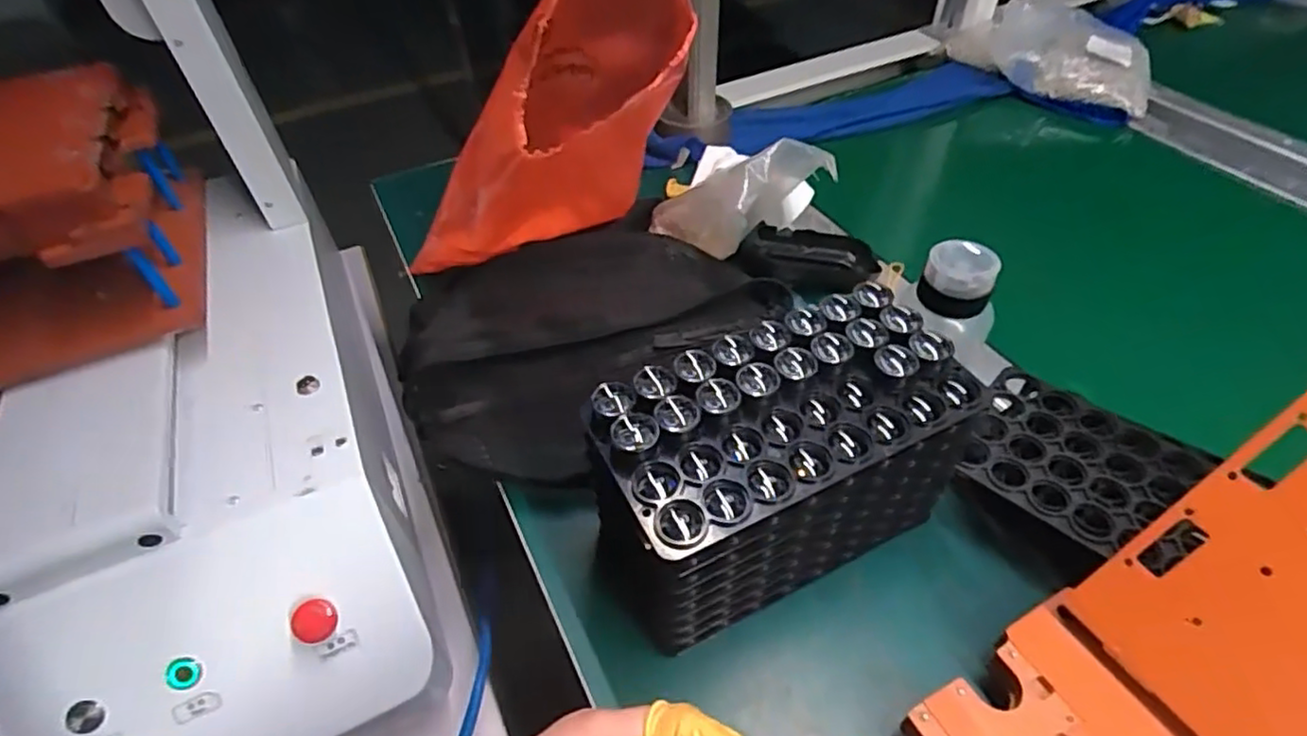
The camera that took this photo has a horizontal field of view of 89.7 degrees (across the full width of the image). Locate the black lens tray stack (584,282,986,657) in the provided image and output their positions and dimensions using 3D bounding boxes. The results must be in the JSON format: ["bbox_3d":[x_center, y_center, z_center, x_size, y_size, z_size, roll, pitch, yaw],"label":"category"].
[{"bbox_3d":[0.063,0.060,0.371,0.205,0.134,0.092,-22,49,-16],"label":"black lens tray stack"}]

